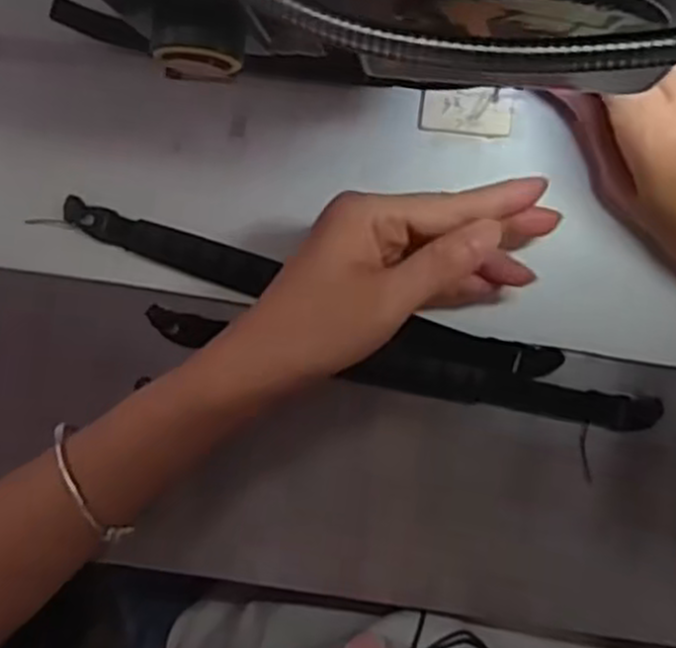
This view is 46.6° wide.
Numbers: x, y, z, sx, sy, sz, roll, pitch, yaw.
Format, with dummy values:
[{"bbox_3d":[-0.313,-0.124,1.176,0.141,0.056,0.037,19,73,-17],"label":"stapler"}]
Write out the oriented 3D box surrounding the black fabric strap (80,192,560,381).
[{"bbox_3d":[-0.015,-0.014,0.360,0.235,0.007,0.020,18,95,5],"label":"black fabric strap"}]

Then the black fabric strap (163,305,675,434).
[{"bbox_3d":[0.026,0.020,0.358,0.231,0.007,0.019,11,94,6],"label":"black fabric strap"}]

